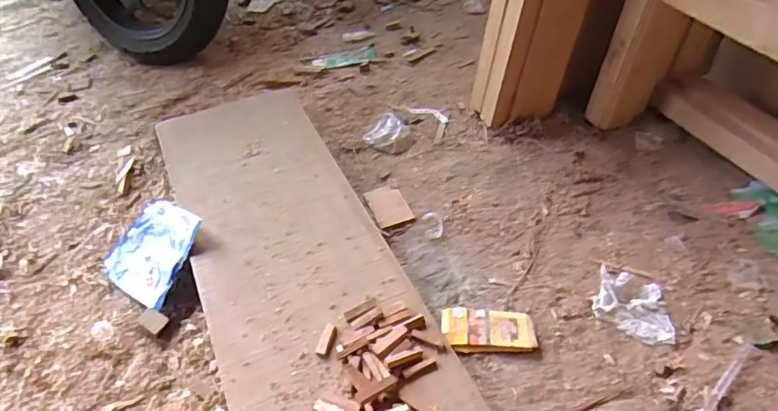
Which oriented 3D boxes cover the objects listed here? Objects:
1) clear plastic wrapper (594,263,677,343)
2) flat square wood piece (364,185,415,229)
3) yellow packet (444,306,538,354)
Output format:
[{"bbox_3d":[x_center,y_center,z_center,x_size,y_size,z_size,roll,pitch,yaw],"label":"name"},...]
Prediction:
[{"bbox_3d":[0.339,0.135,0.747,0.102,0.030,0.094,7,46,12],"label":"clear plastic wrapper"},{"bbox_3d":[0.000,0.000,0.941,0.061,0.008,0.095,-16,46,-11],"label":"flat square wood piece"},{"bbox_3d":[0.134,0.171,0.733,0.122,0.016,0.064,0,45,5],"label":"yellow packet"}]

